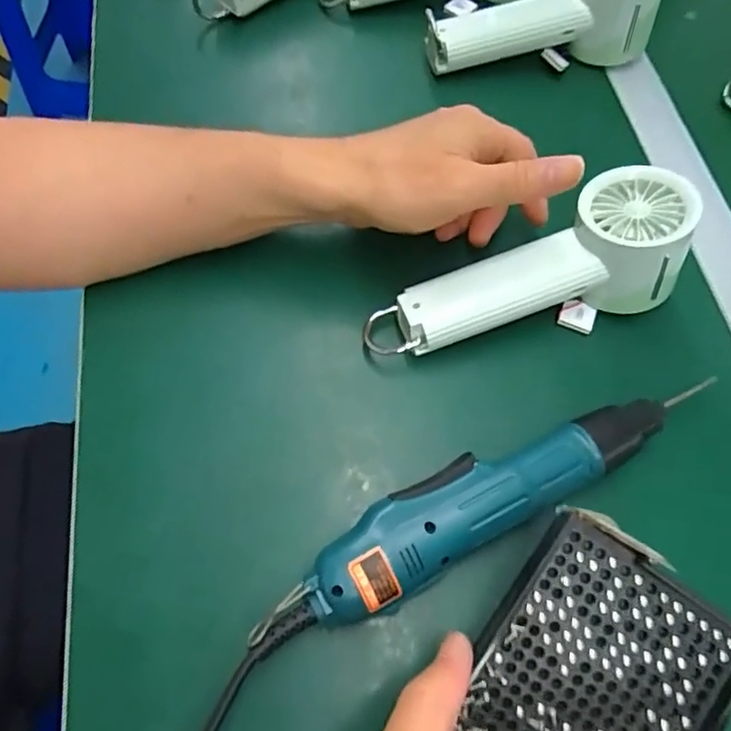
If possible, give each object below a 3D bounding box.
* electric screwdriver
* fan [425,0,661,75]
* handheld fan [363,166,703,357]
[{"bbox_3d":[0.054,0.072,0.306,0.238,0.039,0.042,-27,68,-14],"label":"electric screwdriver"},{"bbox_3d":[0.133,-0.264,0.461,0.171,0.062,0.072,-7,64,10],"label":"fan"},{"bbox_3d":[0.095,-0.050,0.357,0.199,0.061,0.071,-21,66,2],"label":"handheld fan"}]

